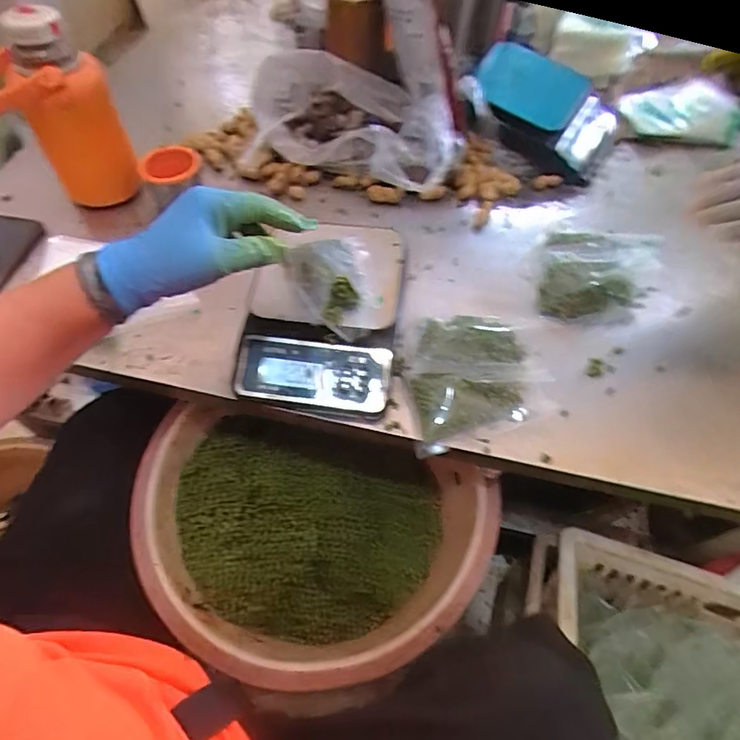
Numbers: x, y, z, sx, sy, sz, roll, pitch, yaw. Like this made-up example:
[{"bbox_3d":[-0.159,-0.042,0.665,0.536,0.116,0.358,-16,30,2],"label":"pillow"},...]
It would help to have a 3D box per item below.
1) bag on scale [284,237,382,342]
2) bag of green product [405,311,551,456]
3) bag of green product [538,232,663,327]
[{"bbox_3d":[-0.034,-0.086,0.481,0.082,0.044,0.116,-11,57,-8],"label":"bag on scale"},{"bbox_3d":[0.107,0.002,0.479,0.142,0.043,0.138,-5,56,-4],"label":"bag of green product"},{"bbox_3d":[0.255,-0.113,0.564,0.126,0.036,0.131,9,56,6],"label":"bag of green product"}]

